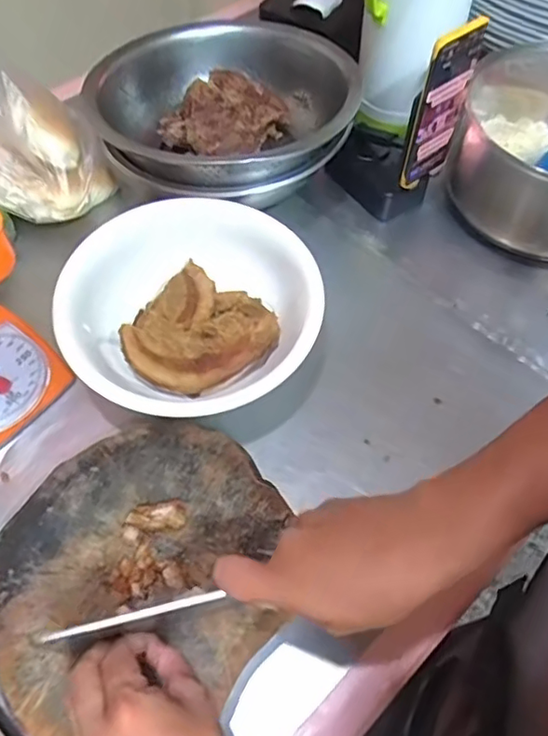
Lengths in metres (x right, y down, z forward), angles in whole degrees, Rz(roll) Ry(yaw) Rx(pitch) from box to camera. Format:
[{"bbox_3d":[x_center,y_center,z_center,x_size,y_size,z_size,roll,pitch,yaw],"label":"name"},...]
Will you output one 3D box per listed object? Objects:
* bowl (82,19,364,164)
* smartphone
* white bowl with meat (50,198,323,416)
[{"bbox_3d":[-0.062,-0.308,0.696,0.262,0.111,0.292,21,61,13],"label":"bowl"},{"bbox_3d":[0.175,-0.271,0.596,0.078,0.167,0.015,-38,65,-20],"label":"smartphone"},{"bbox_3d":[-0.085,-0.060,0.570,0.240,0.071,0.213,-25,62,-14],"label":"white bowl with meat"}]

